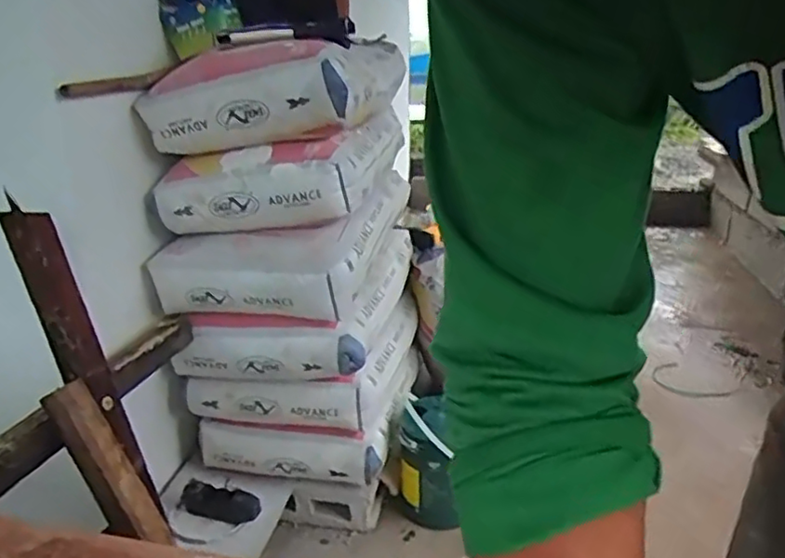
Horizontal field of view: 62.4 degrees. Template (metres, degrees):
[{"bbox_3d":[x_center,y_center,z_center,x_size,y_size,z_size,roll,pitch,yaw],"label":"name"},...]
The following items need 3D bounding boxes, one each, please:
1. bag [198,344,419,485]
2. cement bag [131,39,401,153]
[{"bbox_3d":[-0.154,0.242,1.450,0.387,0.149,0.493,4,21,8],"label":"bag"},{"bbox_3d":[-0.192,-0.343,1.162,0.342,0.167,0.452,4,21,8],"label":"cement bag"}]

